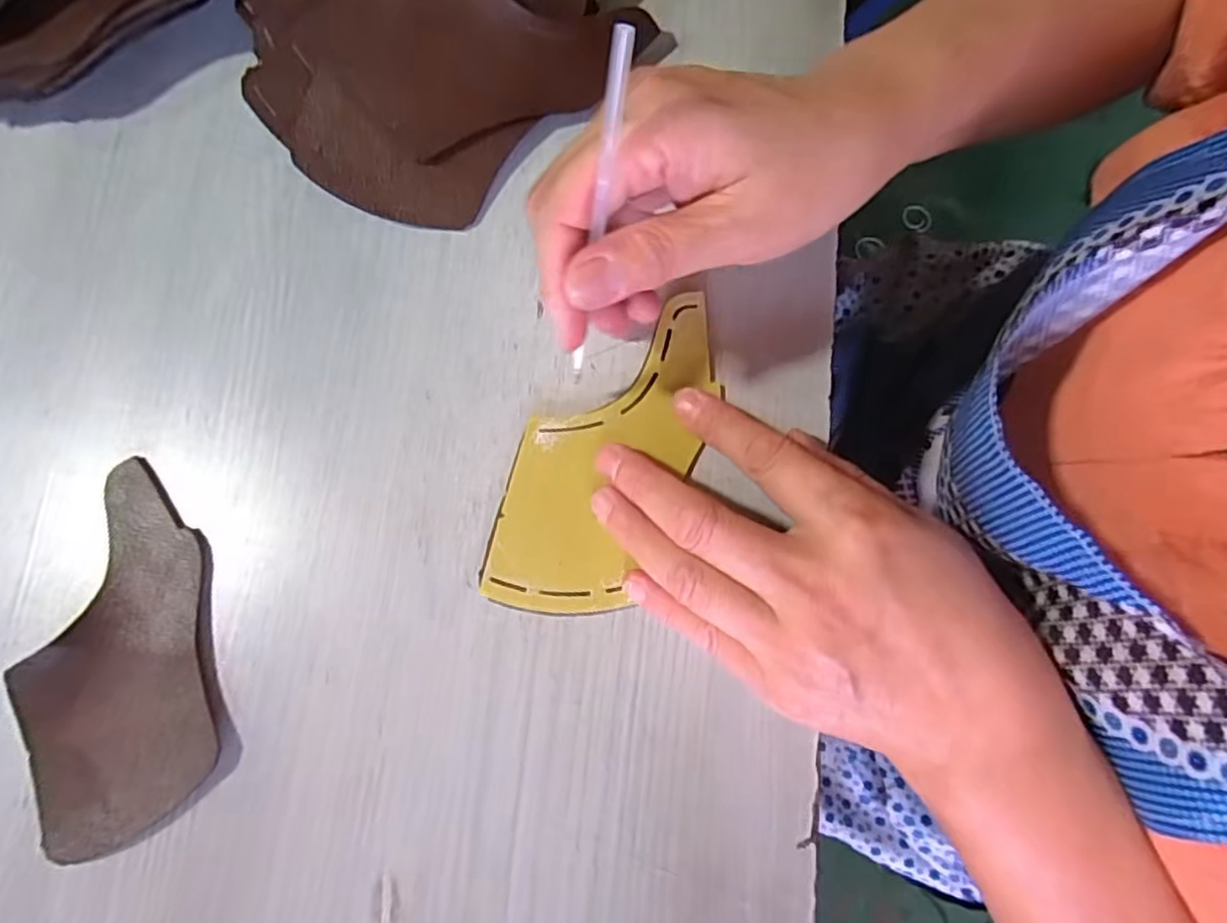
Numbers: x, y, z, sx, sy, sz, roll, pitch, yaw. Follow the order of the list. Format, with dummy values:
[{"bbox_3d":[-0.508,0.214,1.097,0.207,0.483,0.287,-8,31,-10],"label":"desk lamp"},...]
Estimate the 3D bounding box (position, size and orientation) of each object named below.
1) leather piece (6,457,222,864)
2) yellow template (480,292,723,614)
[{"bbox_3d":[-0.190,0.071,0.255,0.067,0.009,0.137,-12,78,-2],"label":"leather piece"},{"bbox_3d":[0.000,-0.004,0.270,0.062,0.004,0.142,32,80,7],"label":"yellow template"}]

